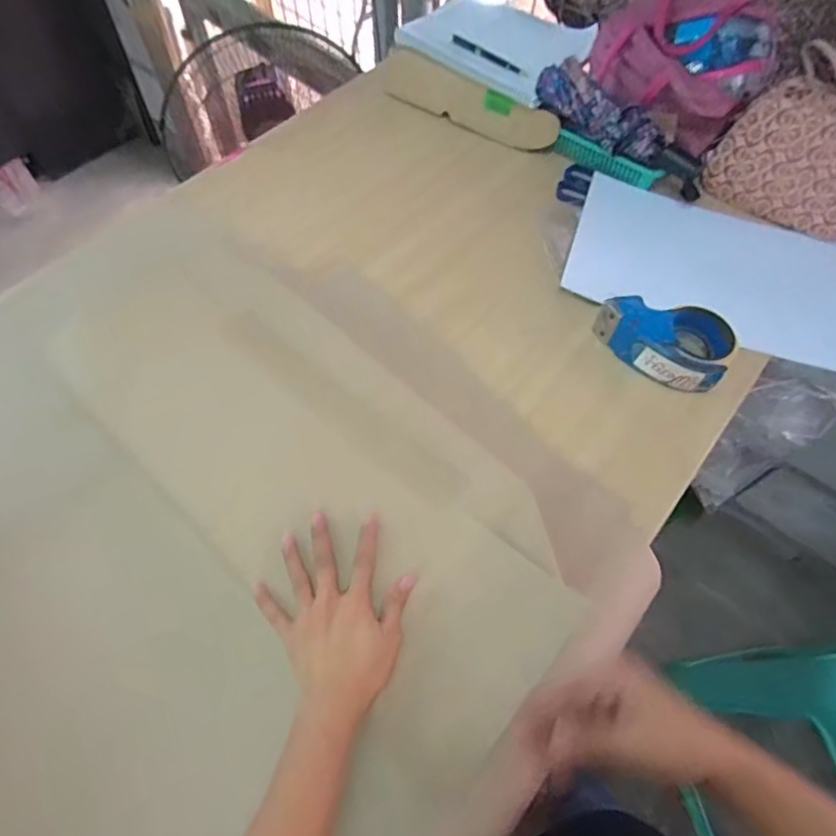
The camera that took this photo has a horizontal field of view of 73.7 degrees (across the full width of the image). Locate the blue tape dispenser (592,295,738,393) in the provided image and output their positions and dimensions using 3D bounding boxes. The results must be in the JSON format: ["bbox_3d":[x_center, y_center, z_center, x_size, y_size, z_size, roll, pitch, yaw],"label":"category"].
[{"bbox_3d":[0.301,-0.103,0.681,0.159,0.052,0.098,28,64,13],"label":"blue tape dispenser"}]

